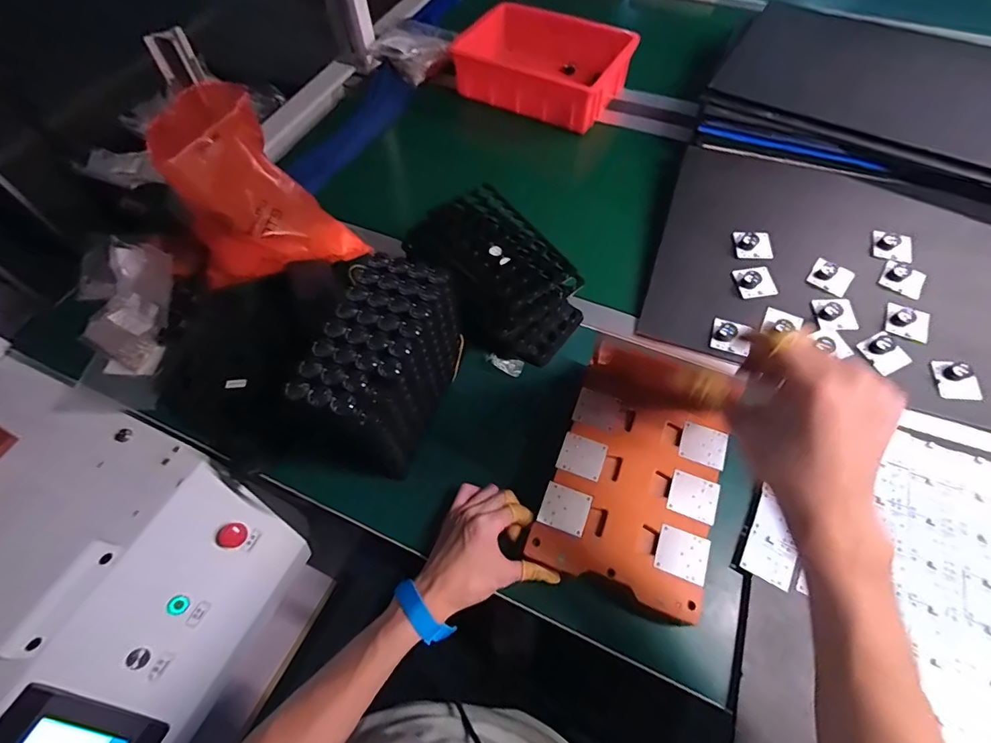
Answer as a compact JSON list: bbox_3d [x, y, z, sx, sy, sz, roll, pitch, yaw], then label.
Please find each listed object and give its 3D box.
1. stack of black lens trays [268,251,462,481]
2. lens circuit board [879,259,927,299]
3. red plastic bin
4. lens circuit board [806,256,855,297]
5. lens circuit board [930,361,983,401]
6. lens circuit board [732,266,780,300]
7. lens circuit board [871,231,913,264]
[{"bbox_3d":[-0.117,-0.007,0.519,0.113,0.136,0.198,11,62,9],"label":"stack of black lens trays"},{"bbox_3d":[0.553,-0.125,0.631,0.051,0.013,0.044,33,67,19],"label":"lens circuit board"},{"bbox_3d":[0.088,-0.583,0.901,0.312,0.094,0.222,21,64,13],"label":"red plastic bin"},{"bbox_3d":[0.464,-0.133,0.639,0.051,0.017,0.047,32,67,18],"label":"lens circuit board"},{"bbox_3d":[0.567,0.011,0.571,0.044,0.019,0.047,3,61,4],"label":"lens circuit board"},{"bbox_3d":[0.365,-0.126,0.649,0.053,0.017,0.049,-10,61,-3],"label":"lens circuit board"},{"bbox_3d":[0.559,-0.175,0.657,0.047,0.013,0.051,18,63,12],"label":"lens circuit board"}]

